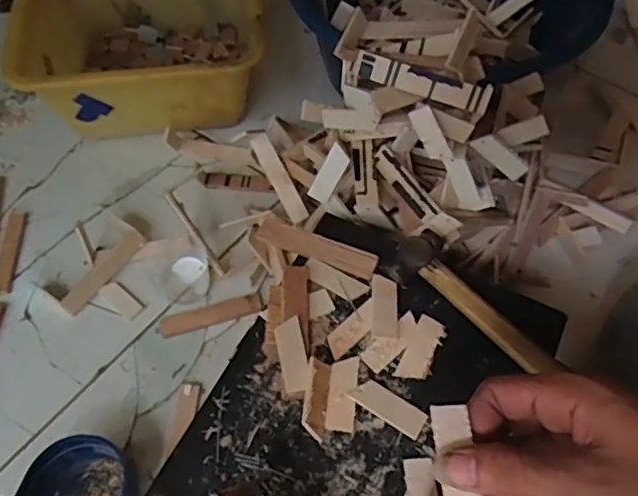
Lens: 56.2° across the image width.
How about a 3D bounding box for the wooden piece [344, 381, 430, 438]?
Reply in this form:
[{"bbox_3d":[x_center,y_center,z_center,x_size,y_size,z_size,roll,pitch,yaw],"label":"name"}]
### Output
[{"bbox_3d":[0.047,0.106,0.403,0.051,0.006,0.019,28,61,17],"label":"wooden piece"}]

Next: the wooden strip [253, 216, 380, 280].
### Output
[{"bbox_3d":[-0.001,-0.001,0.470,0.096,0.009,0.020,20,59,12],"label":"wooden strip"}]

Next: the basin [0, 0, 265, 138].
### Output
[{"bbox_3d":[-0.199,-0.242,0.710,0.263,0.129,0.249,-4,57,-3],"label":"basin"}]

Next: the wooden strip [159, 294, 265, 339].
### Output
[{"bbox_3d":[-0.105,0.066,0.584,0.099,0.007,0.019,-12,58,-9],"label":"wooden strip"}]

